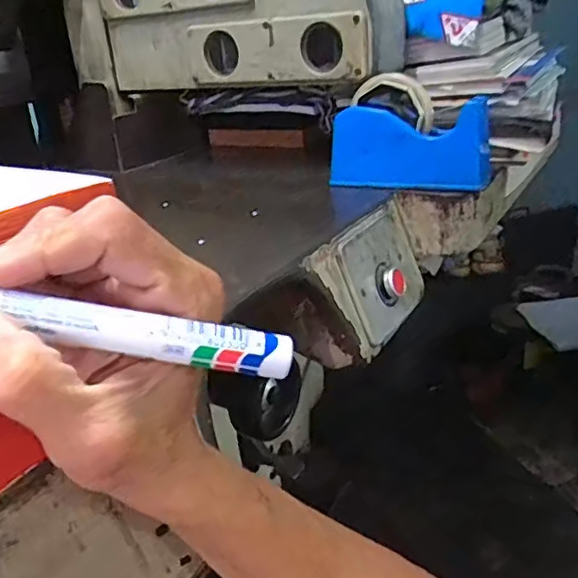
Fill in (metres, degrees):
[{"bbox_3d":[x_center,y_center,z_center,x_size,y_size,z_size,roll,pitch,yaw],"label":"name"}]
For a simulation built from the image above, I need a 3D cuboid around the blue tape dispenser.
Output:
[{"bbox_3d":[0.127,-0.146,0.604,0.154,0.077,0.071,11,29,32],"label":"blue tape dispenser"}]

